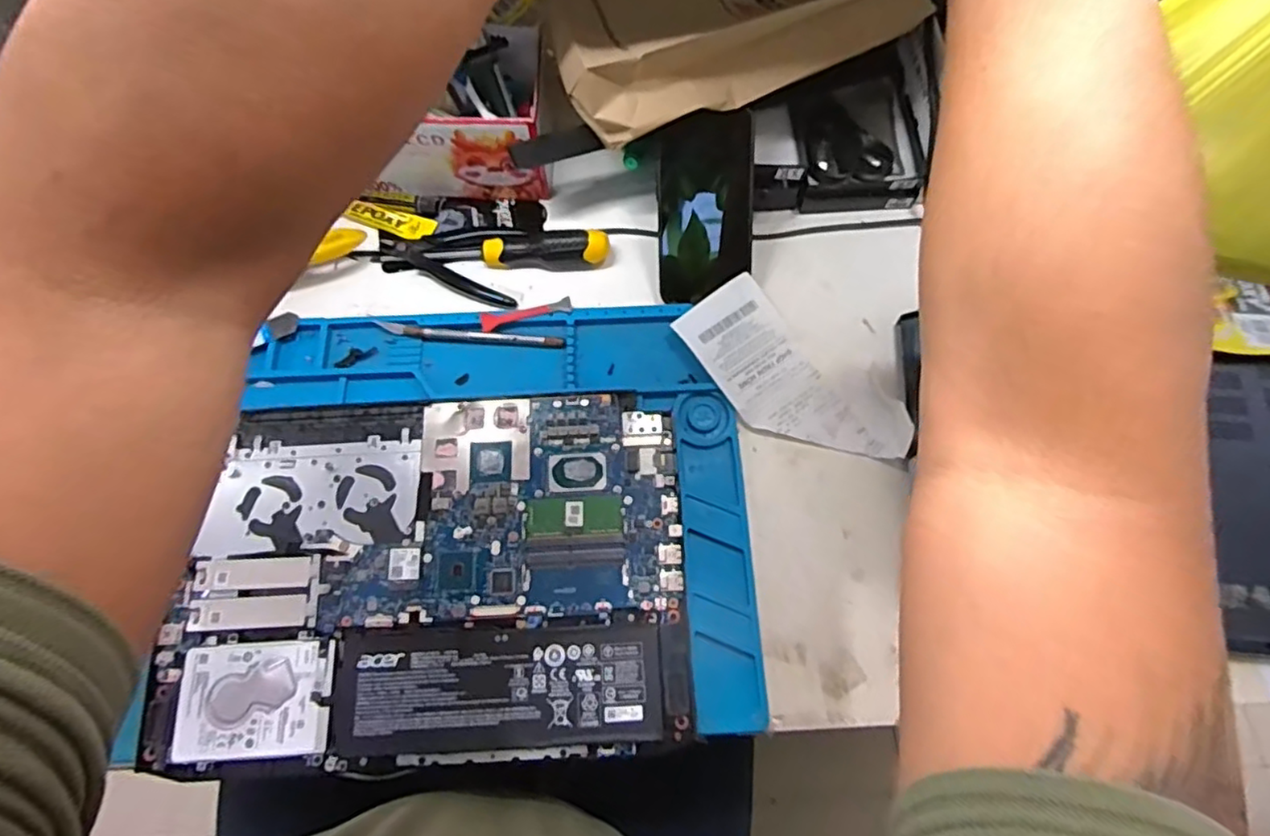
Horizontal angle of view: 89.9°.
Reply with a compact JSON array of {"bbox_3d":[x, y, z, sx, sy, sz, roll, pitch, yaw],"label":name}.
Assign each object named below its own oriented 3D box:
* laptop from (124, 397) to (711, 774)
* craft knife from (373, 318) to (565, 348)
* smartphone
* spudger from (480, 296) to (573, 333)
[{"bbox_3d":[-0.143,0.106,0.446,0.348,0.016,0.242,-2,68,1],"label":"laptop"},{"bbox_3d":[-0.135,-0.067,0.520,0.153,0.008,0.010,5,68,4],"label":"craft knife"},{"bbox_3d":[0.056,-0.165,0.506,0.075,0.007,0.140,-2,105,-2],"label":"smartphone"},{"bbox_3d":[-0.089,-0.084,0.521,0.073,0.009,0.014,-11,71,-6],"label":"spudger"}]

